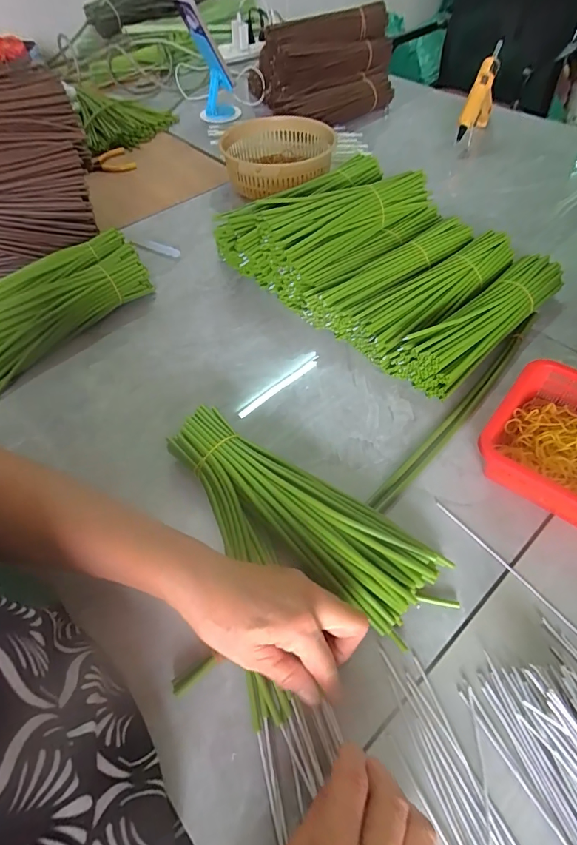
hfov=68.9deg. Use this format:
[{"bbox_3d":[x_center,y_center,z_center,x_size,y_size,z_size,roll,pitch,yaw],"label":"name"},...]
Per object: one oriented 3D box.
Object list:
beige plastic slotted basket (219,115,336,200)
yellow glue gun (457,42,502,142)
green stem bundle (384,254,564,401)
[{"bbox_3d":[-0.019,-0.496,0.794,0.194,0.074,0.225,-1,52,2],"label":"beige plastic slotted basket"},{"bbox_3d":[0.385,-0.654,0.855,0.029,0.148,0.156,26,58,21],"label":"yellow glue gun"},{"bbox_3d":[0.246,-0.124,0.519,0.271,0.054,0.071,-33,58,-20],"label":"green stem bundle"}]

